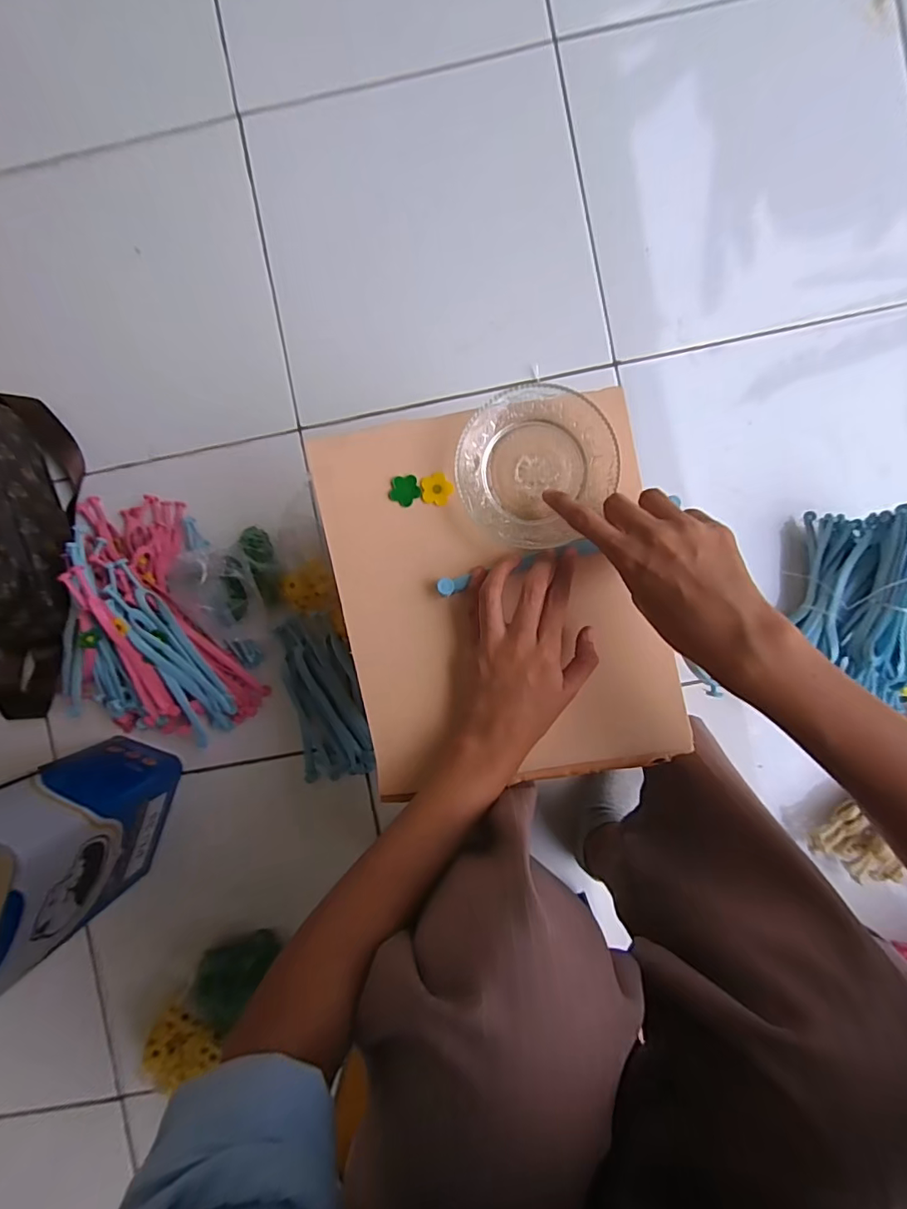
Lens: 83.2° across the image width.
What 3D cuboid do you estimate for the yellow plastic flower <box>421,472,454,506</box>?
[{"bbox_3d":[-0.014,-0.087,0.385,0.024,0.004,0.024,0,91,2],"label":"yellow plastic flower"}]

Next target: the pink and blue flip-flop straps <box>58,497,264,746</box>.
[{"bbox_3d":[-0.368,0.015,0.597,0.215,0.098,0.311,-12,90,3],"label":"pink and blue flip-flop straps"}]

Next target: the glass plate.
[{"bbox_3d":[0.059,-0.101,0.375,0.112,0.017,0.109,0,91,2],"label":"glass plate"}]

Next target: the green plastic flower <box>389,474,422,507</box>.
[{"bbox_3d":[-0.037,-0.087,0.386,0.022,0.004,0.023,0,91,2],"label":"green plastic flower"}]

